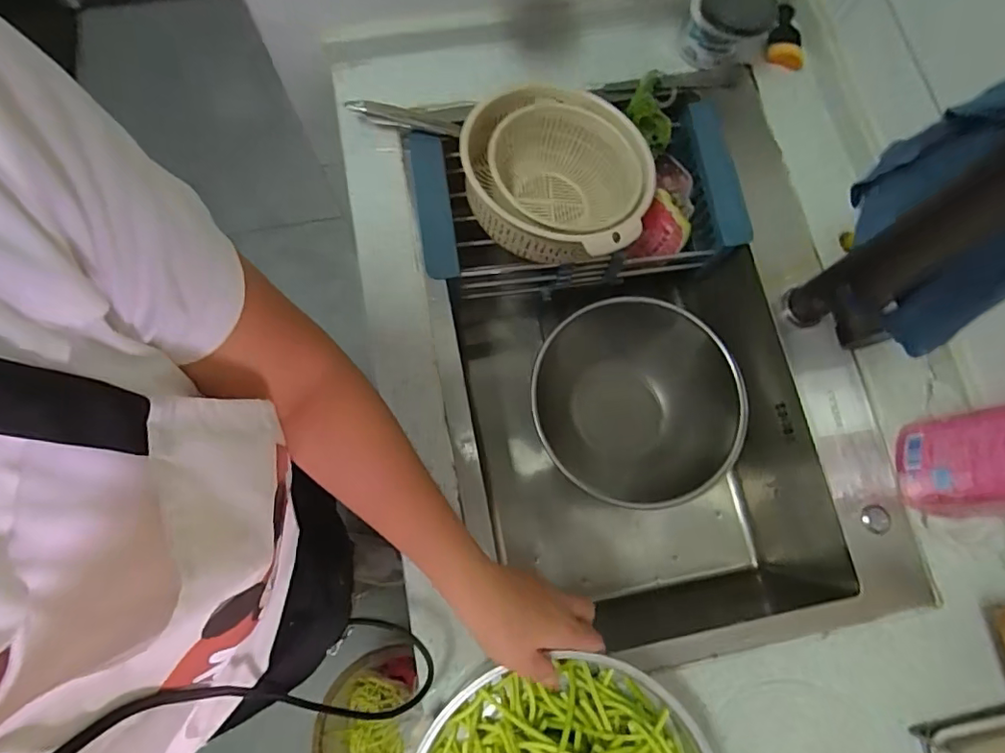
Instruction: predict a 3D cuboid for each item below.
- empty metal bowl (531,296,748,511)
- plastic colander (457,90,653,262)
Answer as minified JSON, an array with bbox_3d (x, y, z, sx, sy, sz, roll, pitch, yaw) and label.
[{"bbox_3d":[0.163,0.040,0.701,0.226,0.127,0.250,-12,77,-6],"label":"empty metal bowl"},{"bbox_3d":[0.058,-0.220,0.597,0.191,0.104,0.206,-3,77,-3],"label":"plastic colander"}]

